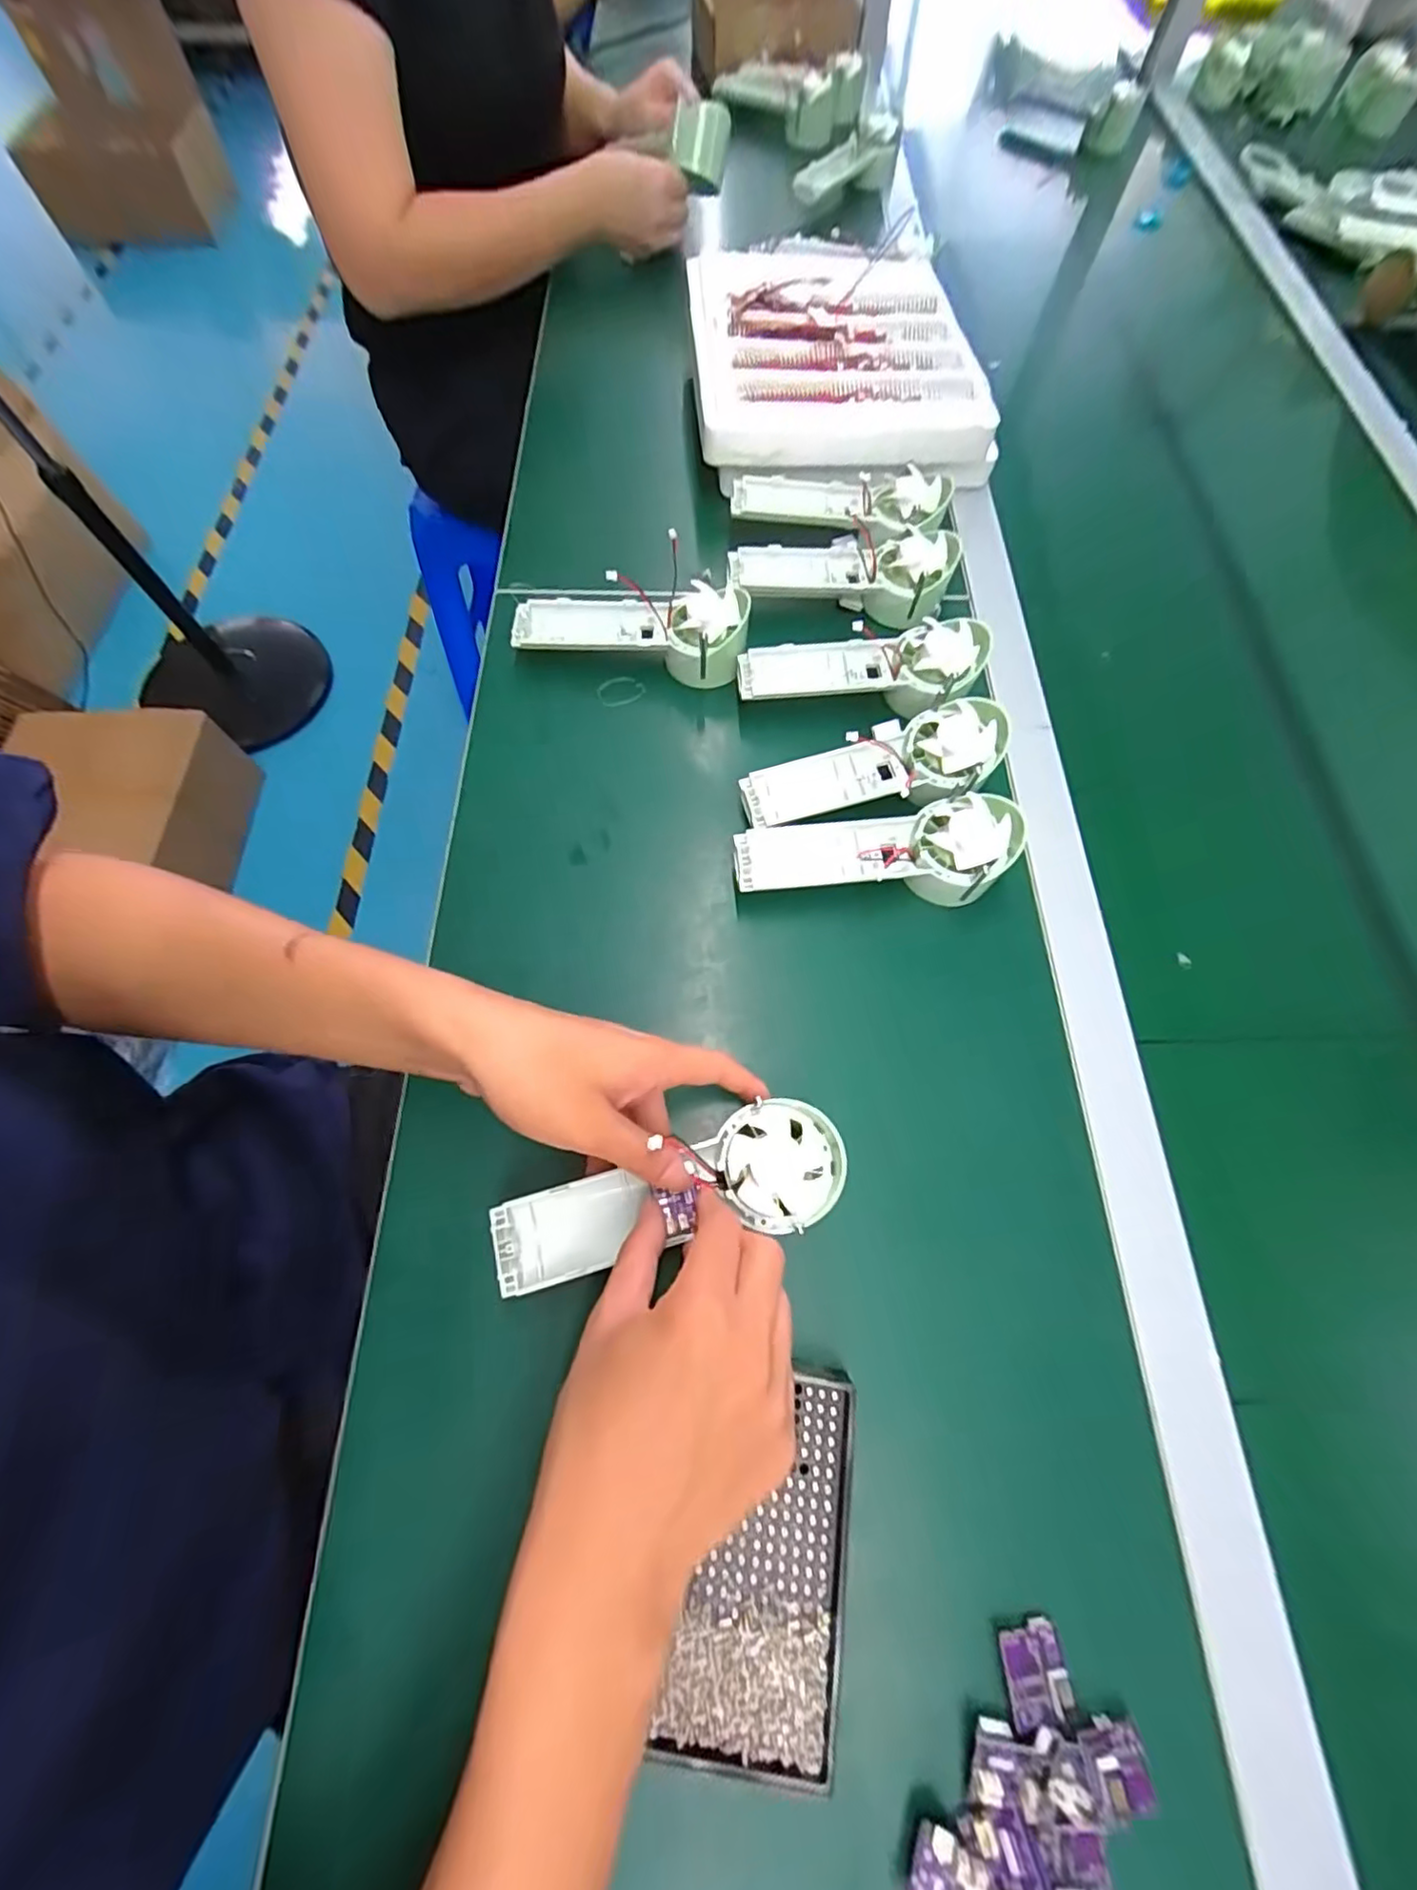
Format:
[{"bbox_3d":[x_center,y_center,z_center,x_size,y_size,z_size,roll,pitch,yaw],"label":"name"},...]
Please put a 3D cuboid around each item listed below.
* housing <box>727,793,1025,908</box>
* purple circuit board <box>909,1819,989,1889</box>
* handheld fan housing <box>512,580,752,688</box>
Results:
[{"bbox_3d":[0.105,-0.061,0.405,0.172,0.052,0.062,0,67,-1],"label":"housing"},{"bbox_3d":[0.092,0.363,0.237,0.024,0.008,0.028,25,69,9],"label":"purple circuit board"},{"bbox_3d":[-0.059,-0.243,0.478,0.177,0.052,0.059,8,67,2],"label":"handheld fan housing"}]

